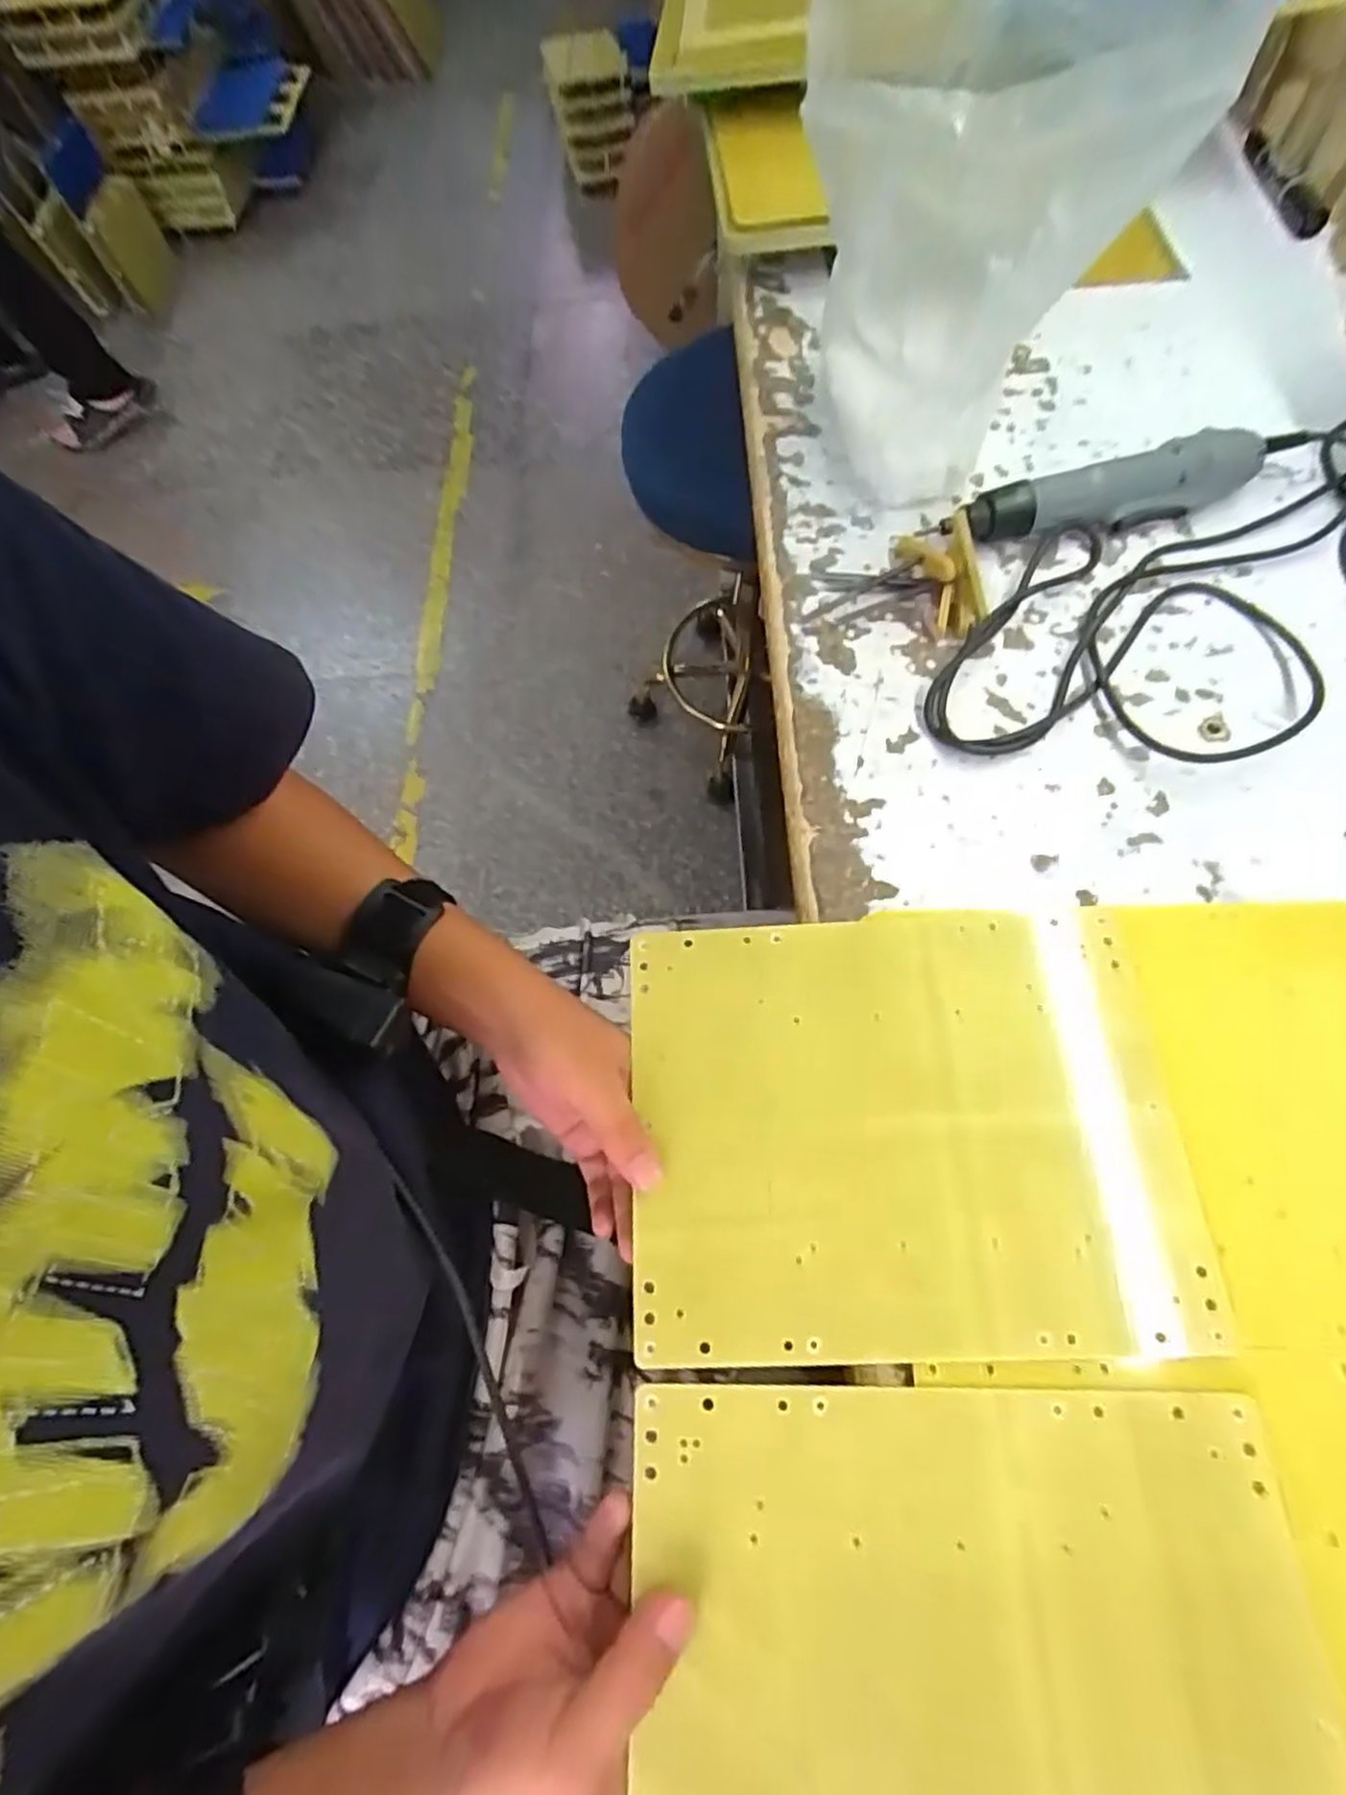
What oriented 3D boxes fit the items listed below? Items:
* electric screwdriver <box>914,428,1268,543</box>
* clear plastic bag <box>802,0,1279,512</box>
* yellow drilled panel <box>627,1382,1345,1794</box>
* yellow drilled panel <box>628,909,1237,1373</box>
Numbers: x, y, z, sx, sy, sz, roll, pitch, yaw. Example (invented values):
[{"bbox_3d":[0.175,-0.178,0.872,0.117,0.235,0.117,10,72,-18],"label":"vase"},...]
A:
[{"bbox_3d":[0.276,-0.258,0.486,0.215,0.032,0.037,-15,66,-3],"label":"electric screwdriver"},{"bbox_3d":[0.168,-0.422,0.458,0.147,0.239,0.223,-12,66,-2],"label":"clear plastic bag"},{"bbox_3d":[0.105,0.287,0.260,0.239,0.012,0.193,-2,65,4],"label":"yellow drilled panel"},{"bbox_3d":[0.107,0.104,0.347,0.248,0.008,0.194,-4,66,4],"label":"yellow drilled panel"}]

